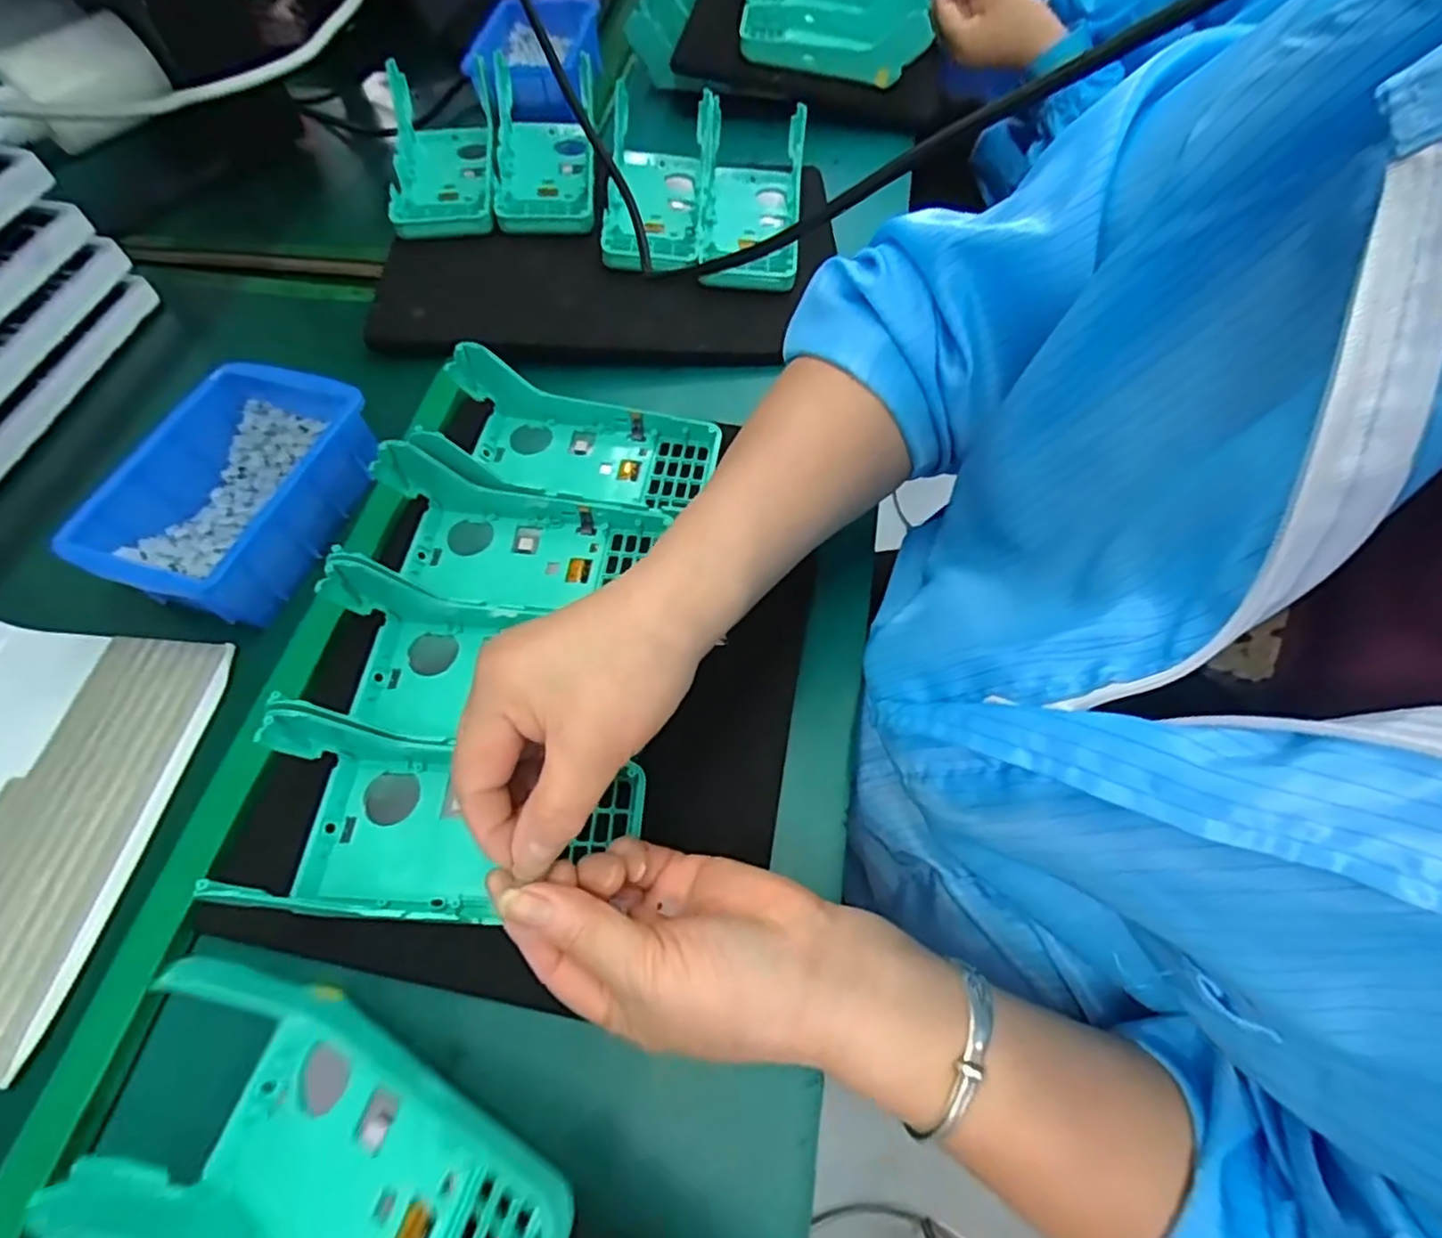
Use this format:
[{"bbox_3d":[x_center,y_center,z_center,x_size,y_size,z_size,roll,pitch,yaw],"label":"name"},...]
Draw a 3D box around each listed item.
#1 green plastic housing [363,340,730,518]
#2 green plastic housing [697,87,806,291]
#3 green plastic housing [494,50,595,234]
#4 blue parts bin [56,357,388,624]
[{"bbox_3d":[-0.095,-0.110,0.417,0.177,0.048,0.087,6,64,1],"label":"green plastic housing"},{"bbox_3d":[0.021,-0.335,0.540,0.086,0.045,0.174,4,64,0],"label":"green plastic housing"},{"bbox_3d":[-0.142,-0.382,0.555,0.083,0.037,0.175,-7,62,1],"label":"green plastic housing"},{"bbox_3d":[-0.278,-0.073,0.397,0.110,0.054,0.150,16,65,12],"label":"blue parts bin"}]

